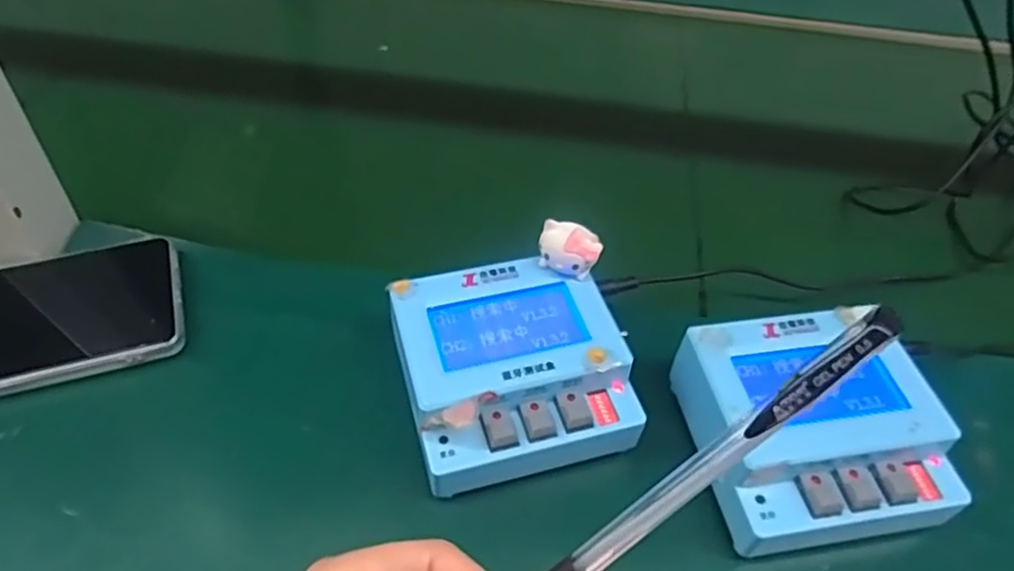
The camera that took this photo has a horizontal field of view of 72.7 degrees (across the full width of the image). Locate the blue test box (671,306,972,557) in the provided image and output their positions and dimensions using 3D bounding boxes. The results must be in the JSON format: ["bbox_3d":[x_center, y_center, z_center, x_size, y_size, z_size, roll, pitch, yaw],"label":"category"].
[{"bbox_3d":[0.140,0.067,0.322,0.105,0.050,0.096,-6,48,-9],"label":"blue test box"}]

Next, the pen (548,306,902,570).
[{"bbox_3d":[0.050,0.053,0.189,0.134,0.007,0.010,-44,53,14],"label":"pen"}]

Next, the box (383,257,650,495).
[{"bbox_3d":[0.004,0.044,0.333,0.101,0.048,0.101,-9,49,-12],"label":"box"}]

